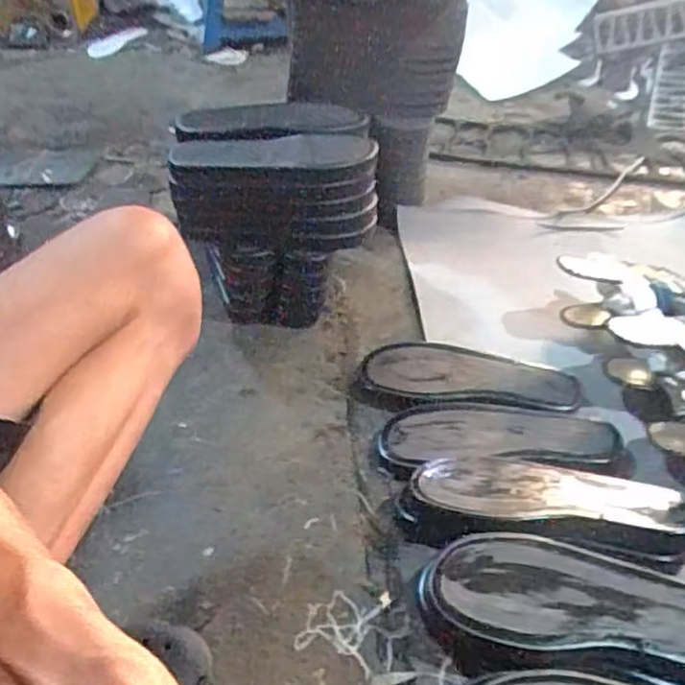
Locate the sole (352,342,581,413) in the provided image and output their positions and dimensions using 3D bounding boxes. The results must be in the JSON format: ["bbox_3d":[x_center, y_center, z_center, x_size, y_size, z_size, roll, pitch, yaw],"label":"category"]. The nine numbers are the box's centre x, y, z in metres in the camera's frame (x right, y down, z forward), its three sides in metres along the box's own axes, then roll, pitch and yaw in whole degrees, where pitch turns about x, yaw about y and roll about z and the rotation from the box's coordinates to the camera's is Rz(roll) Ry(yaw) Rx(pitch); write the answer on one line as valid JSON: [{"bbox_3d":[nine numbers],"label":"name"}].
[{"bbox_3d":[0.153,0.043,0.820,0.256,0.022,0.092,7,41,6],"label":"sole"}]

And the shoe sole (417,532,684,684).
[{"bbox_3d":[0.195,0.211,0.536,0.252,0.024,0.095,11,45,10],"label":"shoe sole"}]

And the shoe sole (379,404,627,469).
[{"bbox_3d":[0.176,0.104,0.737,0.263,0.033,0.090,1,41,-1],"label":"shoe sole"}]

